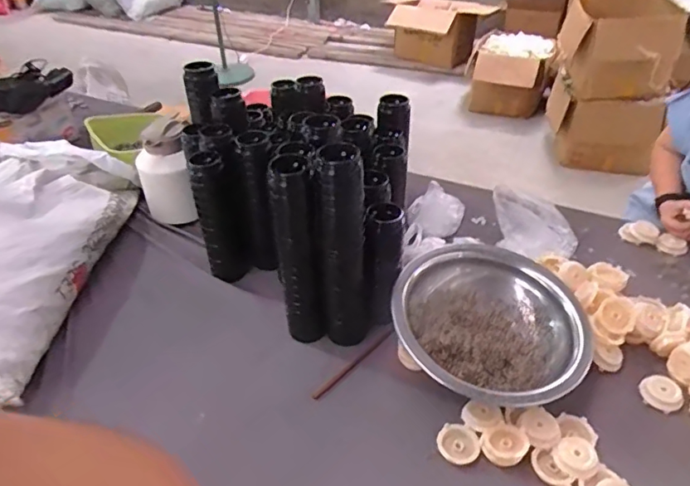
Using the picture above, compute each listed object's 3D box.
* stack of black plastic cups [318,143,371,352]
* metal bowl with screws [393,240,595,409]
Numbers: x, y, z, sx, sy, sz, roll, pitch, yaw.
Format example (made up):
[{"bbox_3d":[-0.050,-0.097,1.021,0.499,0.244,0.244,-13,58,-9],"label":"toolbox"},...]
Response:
[{"bbox_3d":[0.001,0.022,0.817,0.063,0.357,0.057,7,40,14],"label":"stack of black plastic cups"},{"bbox_3d":[0.235,0.125,0.851,0.305,0.110,0.305,0,39,6],"label":"metal bowl with screws"}]

